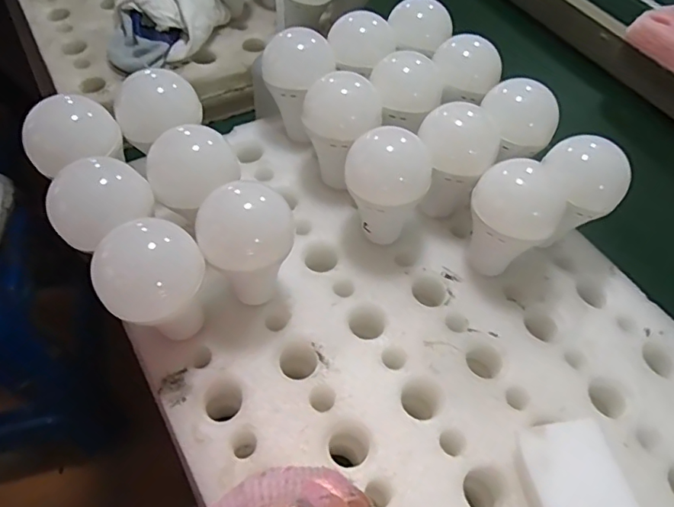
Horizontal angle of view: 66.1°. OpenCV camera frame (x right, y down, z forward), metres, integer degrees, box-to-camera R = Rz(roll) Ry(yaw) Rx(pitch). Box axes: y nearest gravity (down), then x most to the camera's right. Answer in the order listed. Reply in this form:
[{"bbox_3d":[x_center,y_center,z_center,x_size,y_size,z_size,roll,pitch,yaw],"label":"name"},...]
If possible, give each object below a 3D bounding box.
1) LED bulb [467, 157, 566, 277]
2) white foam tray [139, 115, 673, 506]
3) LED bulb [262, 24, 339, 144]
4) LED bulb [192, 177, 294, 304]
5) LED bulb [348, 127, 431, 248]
[{"bbox_3d":[0.131,-0.022,0.403,0.063,0.093,0.070,26,57,13],"label":"LED bulb"},{"bbox_3d":[0.071,0.062,0.377,0.370,0.038,0.537,-25,61,-21],"label":"white foam tray"},{"bbox_3d":[-0.036,-0.152,0.481,0.057,0.096,0.072,23,56,11],"label":"LED bulb"},{"bbox_3d":[-0.063,-0.004,0.373,0.061,0.091,0.057,3,55,-4],"label":"LED bulb"},{"bbox_3d":[0.036,-0.047,0.411,0.063,0.086,0.065,17,55,7],"label":"LED bulb"}]

